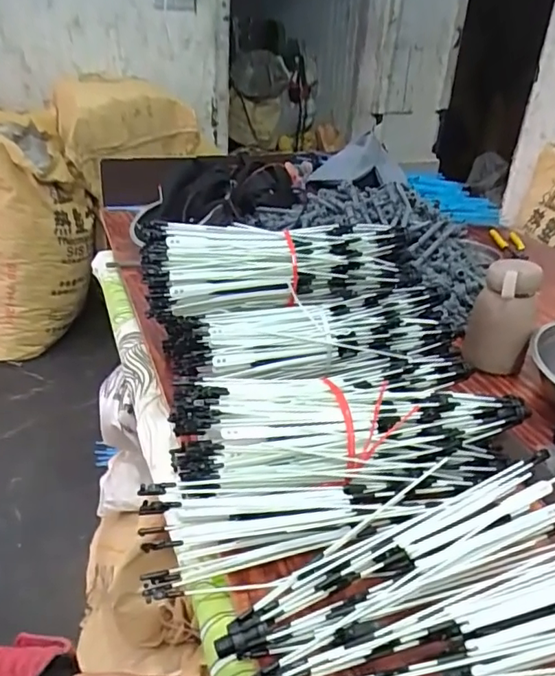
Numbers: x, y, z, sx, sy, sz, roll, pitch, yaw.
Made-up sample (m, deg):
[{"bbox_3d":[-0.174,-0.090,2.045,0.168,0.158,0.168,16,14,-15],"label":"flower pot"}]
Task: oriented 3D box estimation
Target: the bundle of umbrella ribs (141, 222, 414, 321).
[{"bbox_3d":[-0.001,-0.087,0.641,0.306,0.079,0.092,-4,31,-13],"label":"bundle of umbrella ribs"}]

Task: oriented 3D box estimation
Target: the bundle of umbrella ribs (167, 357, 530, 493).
[{"bbox_3d":[0.065,0.082,0.513,0.319,0.063,0.131,-5,31,-14],"label":"bundle of umbrella ribs"}]

